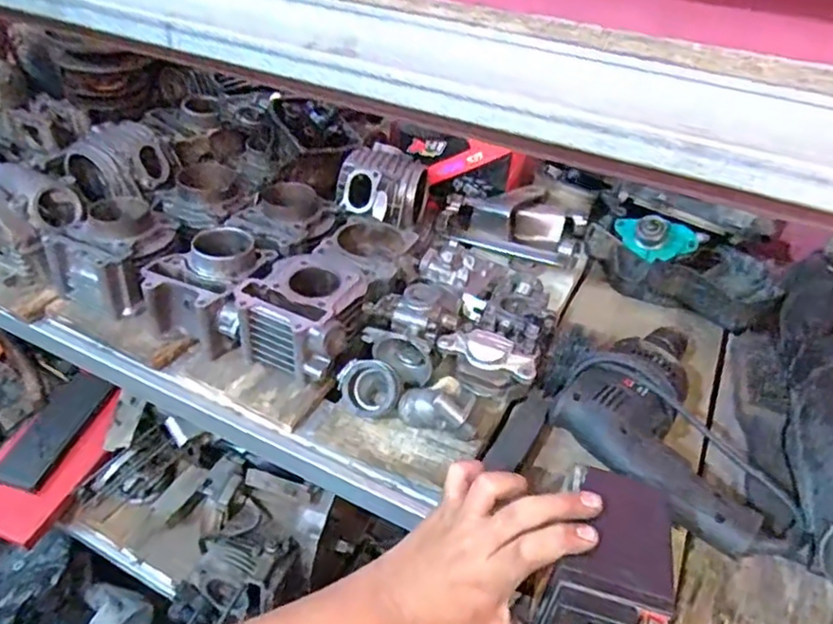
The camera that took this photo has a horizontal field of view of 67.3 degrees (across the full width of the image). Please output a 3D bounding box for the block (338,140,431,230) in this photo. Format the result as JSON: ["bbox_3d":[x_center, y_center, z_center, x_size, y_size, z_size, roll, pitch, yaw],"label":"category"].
[{"bbox_3d":[-0.043,-0.165,0.826,0.105,0.082,0.110,11,41,9],"label":"block"}]

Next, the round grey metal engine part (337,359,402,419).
[{"bbox_3d":[-0.045,0.076,0.593,0.057,0.048,0.046,0,41,-4],"label":"round grey metal engine part"}]

